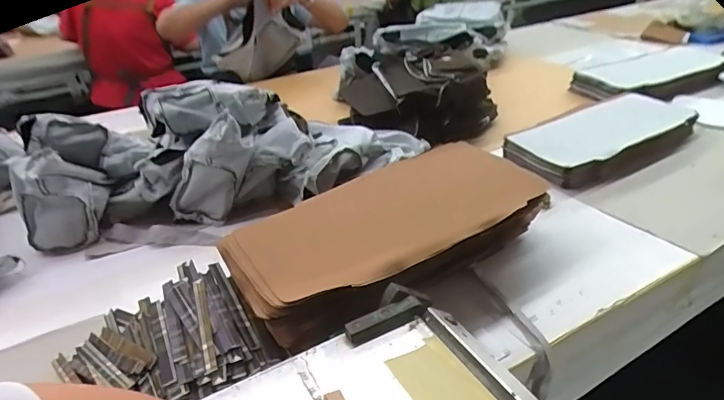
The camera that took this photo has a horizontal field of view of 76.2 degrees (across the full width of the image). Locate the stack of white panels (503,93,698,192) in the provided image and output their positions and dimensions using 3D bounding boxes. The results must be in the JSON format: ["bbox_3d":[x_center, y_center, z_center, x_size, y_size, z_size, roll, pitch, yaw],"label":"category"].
[{"bbox_3d":[0.523,-0.140,1.007,0.407,0.043,0.213,-20,36,-23],"label":"stack of white panels"}]

